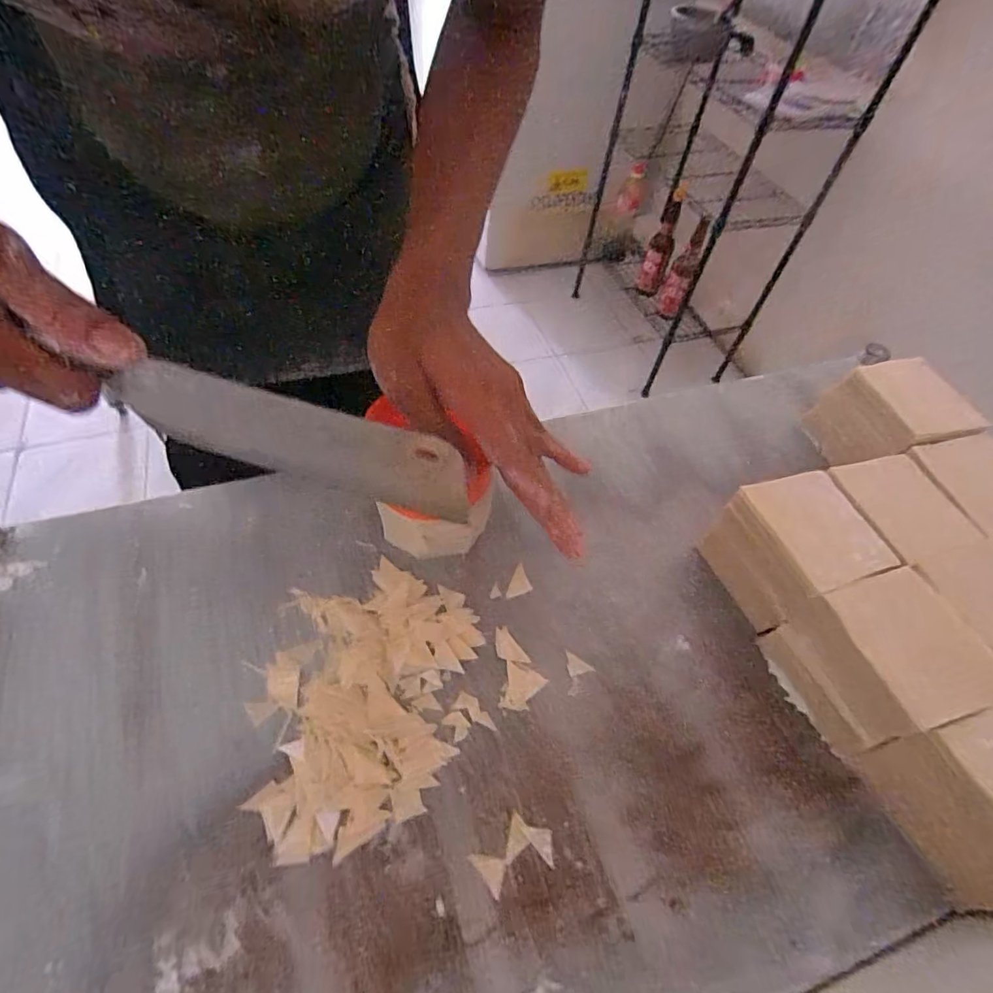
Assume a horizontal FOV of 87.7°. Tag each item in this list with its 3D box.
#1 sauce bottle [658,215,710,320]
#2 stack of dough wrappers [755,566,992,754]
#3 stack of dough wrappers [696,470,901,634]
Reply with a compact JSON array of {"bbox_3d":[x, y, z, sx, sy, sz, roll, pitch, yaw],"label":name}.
[{"bbox_3d":[0.493,-0.598,1.380,0.068,0.254,0.072,20,55,9],"label":"sauce bottle"},{"bbox_3d":[0.231,0.100,0.318,0.085,0.076,0.083,-10,56,-12],"label":"stack of dough wrappers"},{"bbox_3d":[0.207,0.038,0.369,0.086,0.074,0.083,-16,58,-16],"label":"stack of dough wrappers"}]

